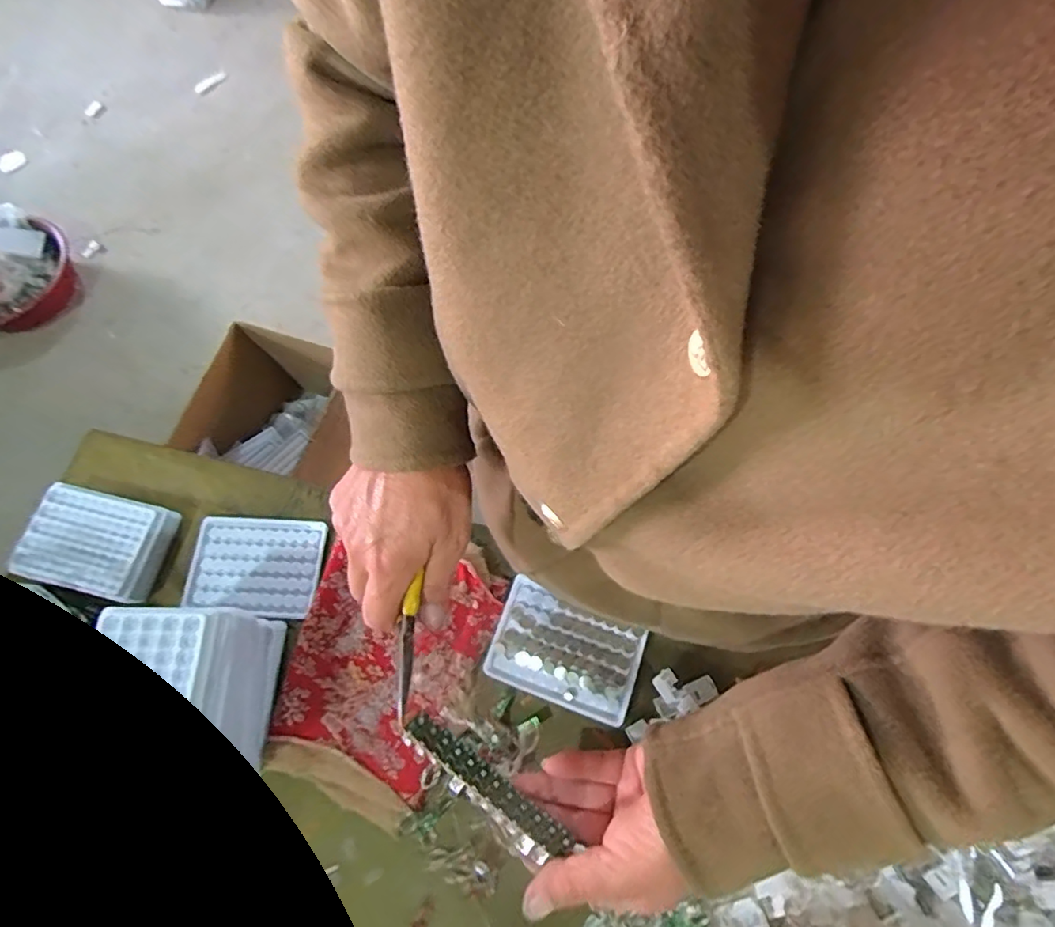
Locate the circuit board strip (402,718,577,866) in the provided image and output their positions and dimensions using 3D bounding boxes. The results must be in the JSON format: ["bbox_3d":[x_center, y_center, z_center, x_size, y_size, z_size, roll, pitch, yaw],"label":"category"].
[{"bbox_3d":[-0.027,0.193,0.331,0.114,0.017,0.020,32,74,16],"label":"circuit board strip"}]

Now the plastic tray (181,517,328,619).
[{"bbox_3d":[-0.272,0.101,0.552,0.129,0.008,0.093,2,69,4],"label":"plastic tray"}]

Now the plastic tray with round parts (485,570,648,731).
[{"bbox_3d":[0.033,0.170,0.500,0.131,0.011,0.089,21,71,10],"label":"plastic tray with round parts"}]

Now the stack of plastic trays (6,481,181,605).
[{"bbox_3d":[-0.425,0.078,0.548,0.120,0.038,0.093,11,70,7],"label":"stack of plastic trays"}]

